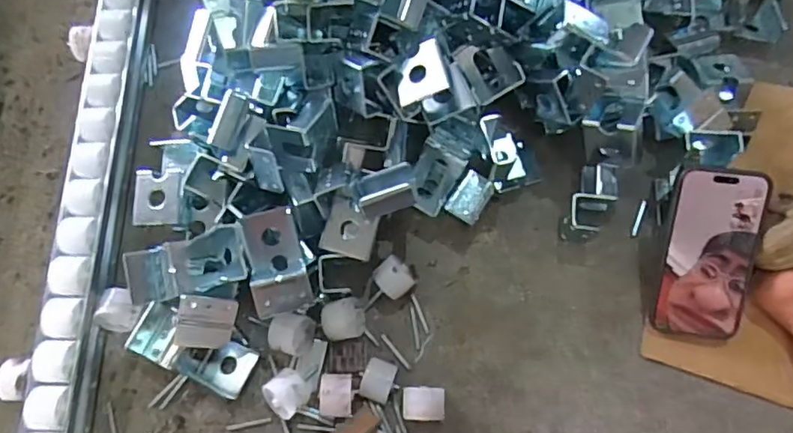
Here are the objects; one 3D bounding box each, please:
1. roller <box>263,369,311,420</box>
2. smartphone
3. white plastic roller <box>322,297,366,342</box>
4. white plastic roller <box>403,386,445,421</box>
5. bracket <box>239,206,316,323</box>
[{"bbox_3d":[-0.091,0.150,0.478,0.035,0.033,0.033,-40,77,-12],"label":"roller"},{"bbox_3d":[0.267,0.034,0.479,0.075,0.010,0.145,3,103,8],"label":"smartphone"},{"bbox_3d":[-0.046,0.091,0.495,0.036,0.029,0.034,-13,73,-5],"label":"white plastic roller"},{"bbox_3d":[0.023,0.158,0.475,0.035,0.028,0.027,1,72,0],"label":"white plastic roller"},{"bbox_3d":[-0.098,0.035,0.460,0.045,0.032,0.088,-16,73,-5],"label":"bracket"}]

